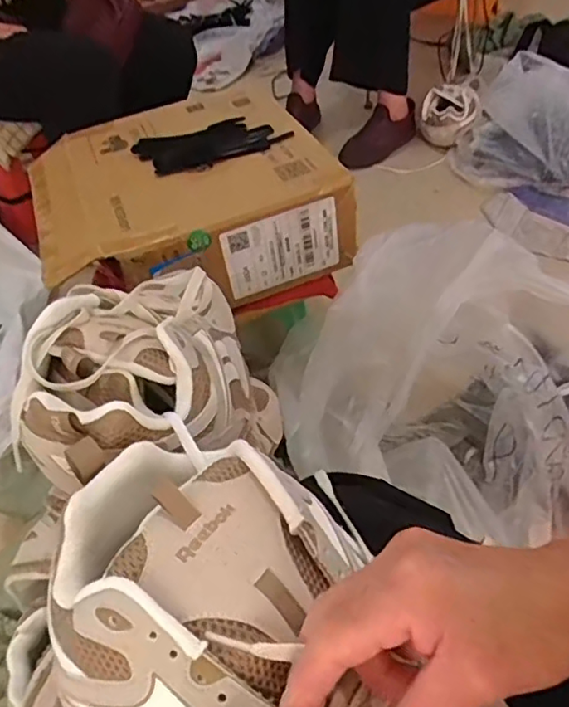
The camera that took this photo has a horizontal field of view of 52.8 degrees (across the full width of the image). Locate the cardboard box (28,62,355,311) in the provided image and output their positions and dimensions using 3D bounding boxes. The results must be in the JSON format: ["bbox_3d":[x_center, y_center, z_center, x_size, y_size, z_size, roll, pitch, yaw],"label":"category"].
[{"bbox_3d":[-0.150,-0.226,0.828,0.376,0.123,0.371,-20,49,-12],"label":"cardboard box"}]

